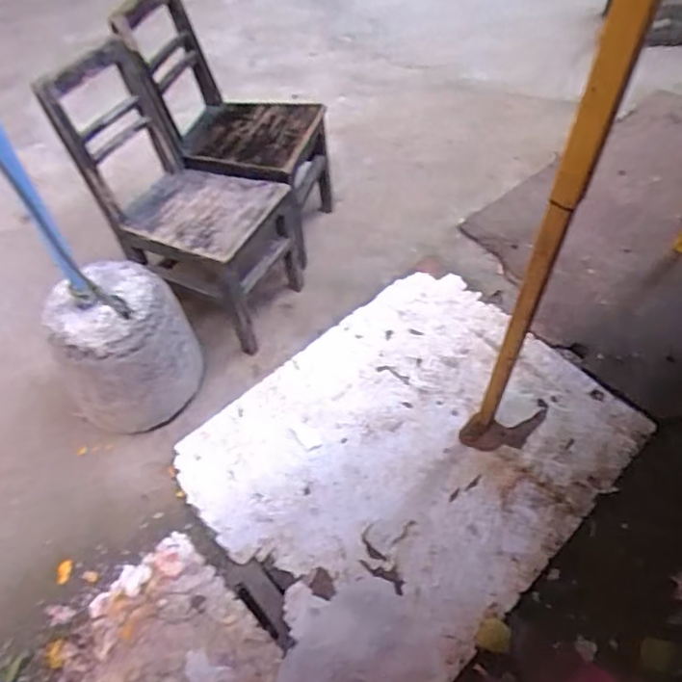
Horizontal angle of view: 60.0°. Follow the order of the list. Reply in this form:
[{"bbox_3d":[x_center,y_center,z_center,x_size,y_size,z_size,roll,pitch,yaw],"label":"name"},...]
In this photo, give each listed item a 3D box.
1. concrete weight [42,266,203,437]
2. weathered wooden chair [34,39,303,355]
[{"bbox_3d":[-0.495,0.026,1.358,0.267,0.350,0.248,10,53,10],"label":"concrete weight"},{"bbox_3d":[-0.381,-0.349,1.447,0.481,0.533,0.306,23,56,19],"label":"weathered wooden chair"}]

